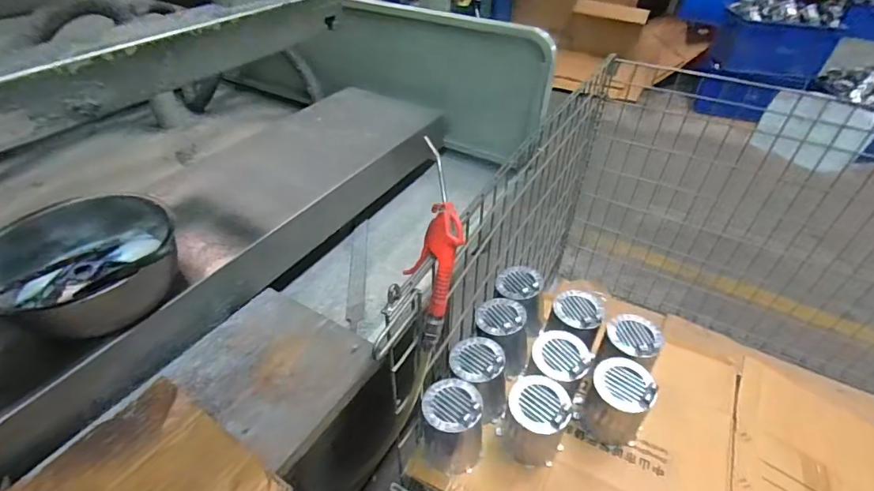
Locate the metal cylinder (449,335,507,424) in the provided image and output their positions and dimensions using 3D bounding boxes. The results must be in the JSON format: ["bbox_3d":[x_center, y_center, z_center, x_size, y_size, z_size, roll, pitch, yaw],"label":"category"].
[{"bbox_3d":[0.066,0.218,0.739,0.091,0.113,0.096,1,41,-1],"label":"metal cylinder"}]

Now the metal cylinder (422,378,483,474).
[{"bbox_3d":[0.025,0.271,0.677,0.095,0.109,0.100,4,41,2],"label":"metal cylinder"}]

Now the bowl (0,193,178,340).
[{"bbox_3d":[-0.381,0.026,0.485,0.172,0.099,0.181,1,41,-1],"label":"bowl"}]

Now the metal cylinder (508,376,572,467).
[{"bbox_3d":[0.148,0.269,0.676,0.089,0.113,0.092,10,42,9],"label":"metal cylinder"}]

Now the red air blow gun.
[{"bbox_3d":[-0.005,0.009,0.523,0.069,0.248,0.053,4,14,2],"label":"red air blow gun"}]

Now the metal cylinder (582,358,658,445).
[{"bbox_3d":[0.281,0.249,0.700,0.092,0.127,0.085,1,41,-1],"label":"metal cylinder"}]

